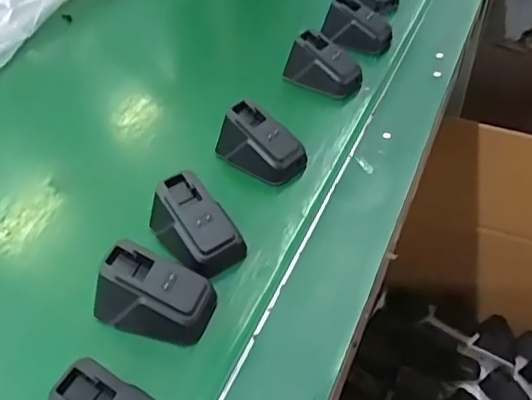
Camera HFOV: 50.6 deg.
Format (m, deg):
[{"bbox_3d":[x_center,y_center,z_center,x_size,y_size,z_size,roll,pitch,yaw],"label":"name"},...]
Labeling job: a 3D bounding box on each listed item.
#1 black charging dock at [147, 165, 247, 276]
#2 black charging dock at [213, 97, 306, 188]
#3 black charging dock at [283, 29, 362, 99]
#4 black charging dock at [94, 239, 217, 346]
[{"bbox_3d":[-0.045,0.014,0.369,0.043,0.039,0.065,-33,51,-28],"label":"black charging dock"},{"bbox_3d":[-0.004,-0.045,0.437,0.067,0.041,0.037,28,51,28],"label":"black charging dock"},{"bbox_3d":[0.055,-0.126,0.522,0.068,0.039,0.039,29,51,29],"label":"black charging dock"},{"bbox_3d":[-0.066,0.054,0.332,0.068,0.038,0.036,10,45,13],"label":"black charging dock"}]

